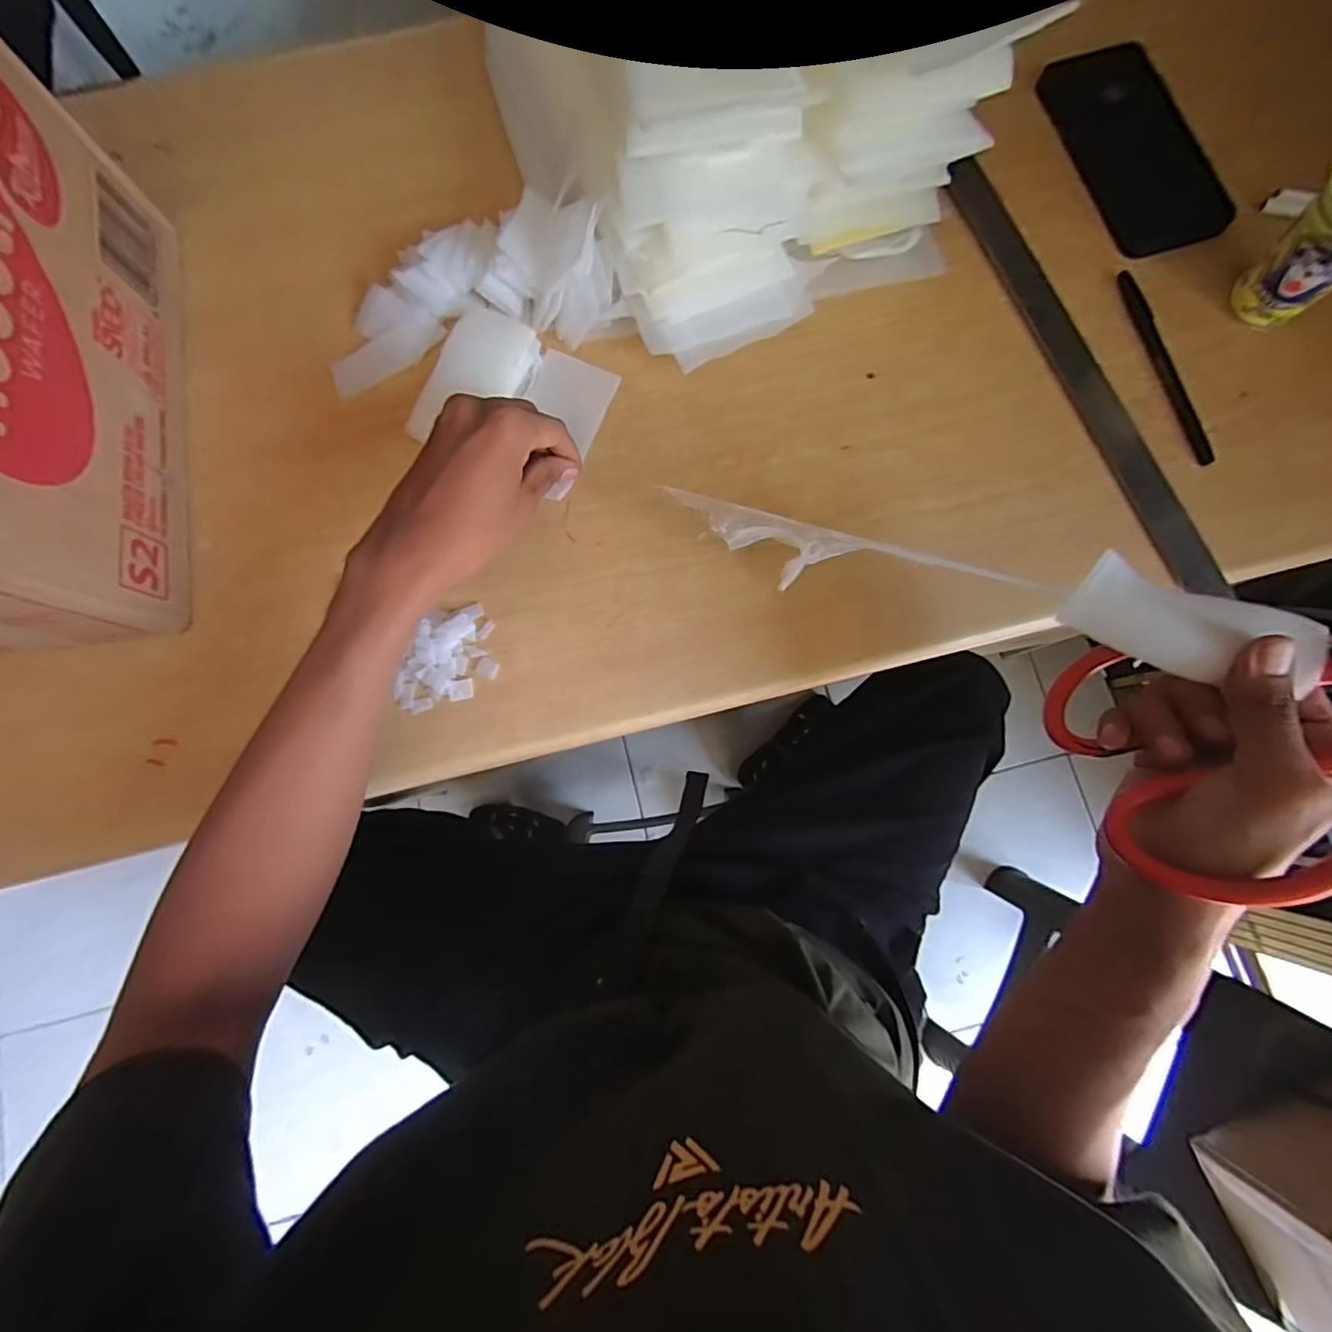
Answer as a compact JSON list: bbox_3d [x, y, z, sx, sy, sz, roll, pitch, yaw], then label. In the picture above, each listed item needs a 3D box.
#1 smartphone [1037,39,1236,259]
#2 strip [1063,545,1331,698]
[{"bbox_3d":[0.335,-0.373,0.409,0.076,0.009,0.166,-17,80,-2],"label":"smartphone"},{"bbox_3d":[0.221,-0.018,0.238,0.092,0.012,0.039,16,83,14],"label":"strip"}]

